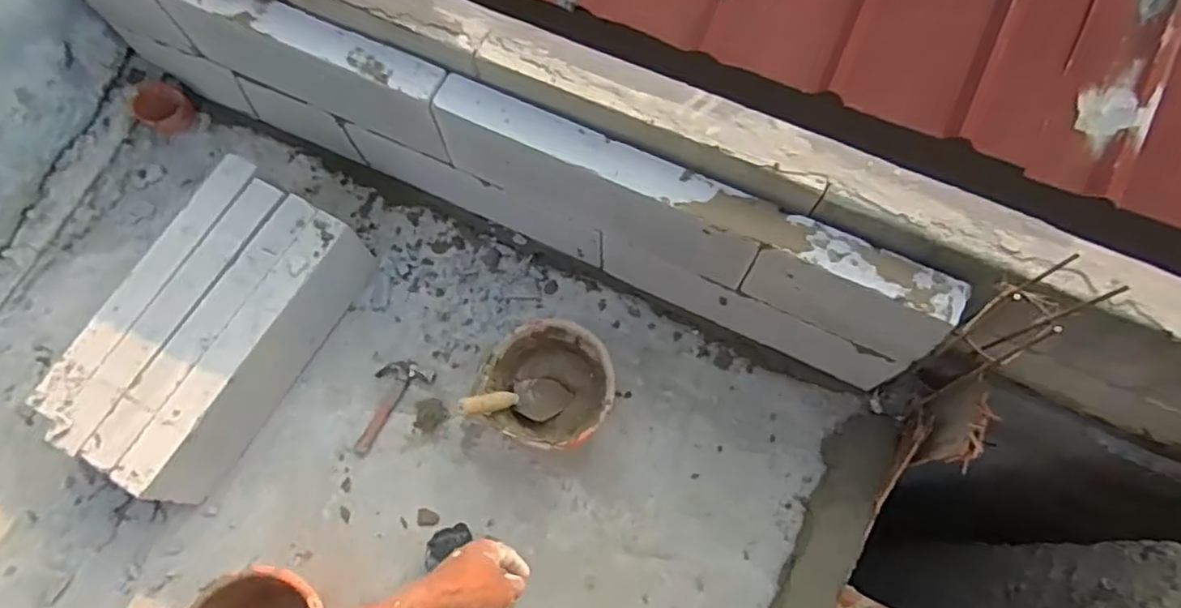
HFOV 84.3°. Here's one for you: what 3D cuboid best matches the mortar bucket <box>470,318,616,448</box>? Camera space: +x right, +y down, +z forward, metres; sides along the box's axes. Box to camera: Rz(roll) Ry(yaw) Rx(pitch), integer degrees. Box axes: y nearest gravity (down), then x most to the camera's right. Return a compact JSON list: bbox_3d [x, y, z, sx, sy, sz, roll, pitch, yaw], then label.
[{"bbox_3d":[-0.077,0.172,1.300,0.241,0.164,0.245,0,70,0],"label":"mortar bucket"}]

